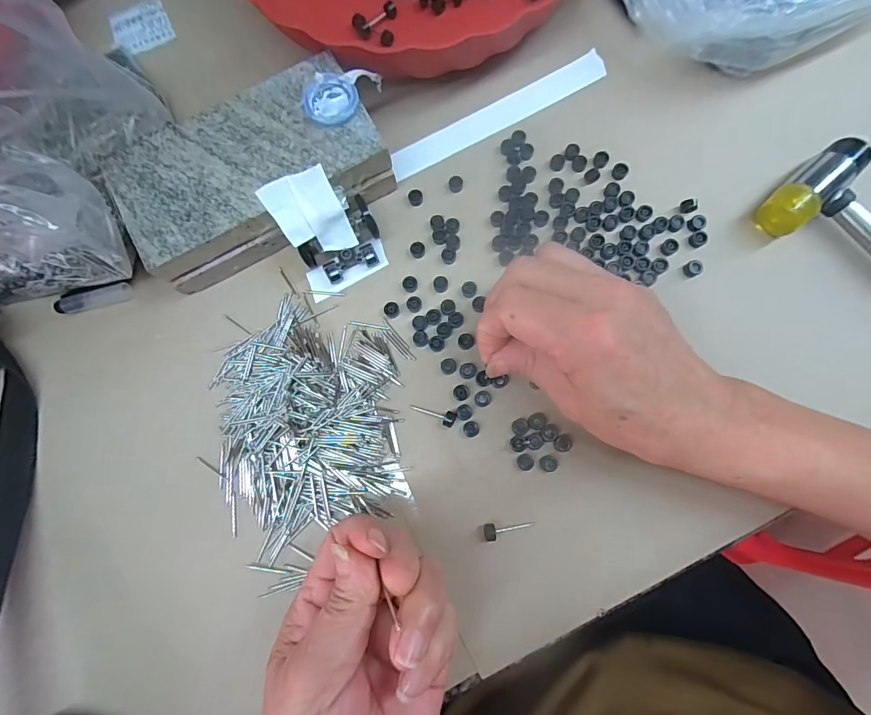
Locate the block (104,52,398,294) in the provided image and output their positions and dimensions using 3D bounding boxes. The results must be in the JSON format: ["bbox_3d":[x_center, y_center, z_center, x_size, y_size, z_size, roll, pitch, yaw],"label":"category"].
[{"bbox_3d":[-0.108,-0.109,0.256,0.146,0.036,0.081,-28,82,-2],"label":"block"}]

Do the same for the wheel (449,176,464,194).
[{"bbox_3d":[0.013,-0.110,0.270,0.009,0.004,0.009,0,82,2],"label":"wheel"}]

